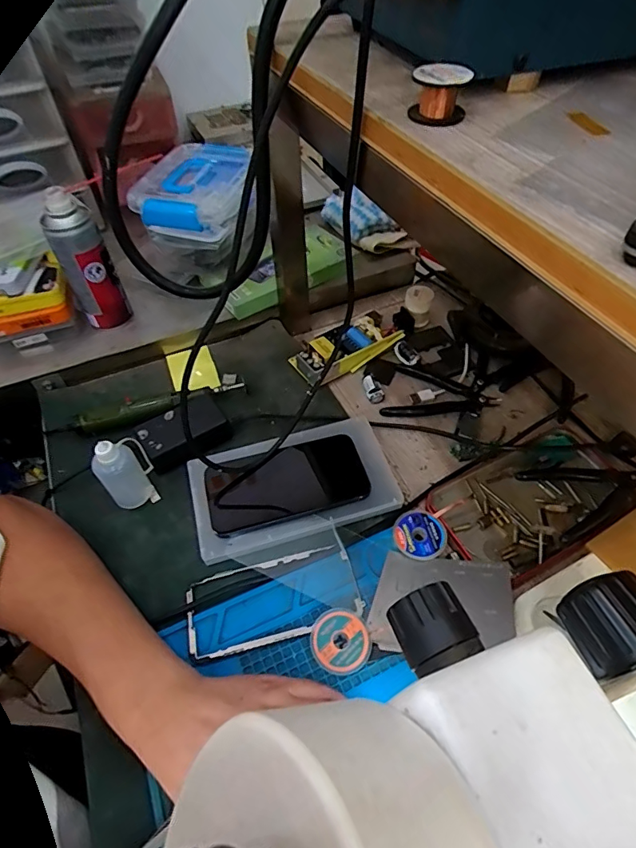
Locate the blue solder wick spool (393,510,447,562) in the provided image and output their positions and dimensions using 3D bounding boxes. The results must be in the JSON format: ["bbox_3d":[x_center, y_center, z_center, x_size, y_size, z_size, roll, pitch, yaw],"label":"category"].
[{"bbox_3d":[0.090,0.100,0.407,0.043,0.015,0.044,-1,52,1],"label":"blue solder wick spool"}]

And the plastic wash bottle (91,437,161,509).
[{"bbox_3d":[-0.178,0.041,0.418,0.045,0.078,0.030,-32,57,-22],"label":"plastic wash bottle"}]

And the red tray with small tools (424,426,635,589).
[{"bbox_3d":[0.201,0.069,0.426,0.180,0.020,0.106,-23,54,-15],"label":"red tray with small tools"}]

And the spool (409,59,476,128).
[{"bbox_3d":[0.063,-0.172,0.237,0.029,0.022,0.025,12,53,12],"label":"spool"}]

